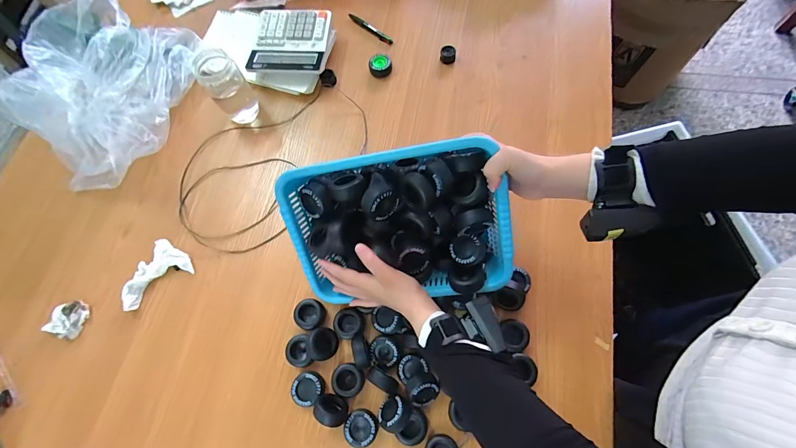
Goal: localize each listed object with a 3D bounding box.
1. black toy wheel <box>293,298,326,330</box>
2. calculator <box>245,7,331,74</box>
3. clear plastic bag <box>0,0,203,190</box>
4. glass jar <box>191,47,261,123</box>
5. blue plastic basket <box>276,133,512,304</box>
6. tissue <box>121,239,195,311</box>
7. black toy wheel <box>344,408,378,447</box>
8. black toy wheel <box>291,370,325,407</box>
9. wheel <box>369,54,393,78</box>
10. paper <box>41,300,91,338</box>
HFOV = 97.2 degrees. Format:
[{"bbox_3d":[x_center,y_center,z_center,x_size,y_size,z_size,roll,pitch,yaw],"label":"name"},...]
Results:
[{"bbox_3d":[-0.153,0.157,0.609,0.048,0.022,0.050,-1,68,2],"label":"black toy wheel"},{"bbox_3d":[-0.241,-0.411,0.786,0.161,0.028,0.168,1,68,3],"label":"calculator"},{"bbox_3d":[-0.612,-0.284,0.728,0.234,0.180,0.390,5,69,5],"label":"clear plastic bag"},{"bbox_3d":[-0.359,-0.289,0.740,0.084,0.135,0.069,-33,71,-10],"label":"glass jar"},{"bbox_3d":[-0.002,0.007,0.497,0.299,0.224,0.066,-8,28,12],"label":"blue plastic basket"},{"bbox_3d":[-0.466,0.083,0.664,0.127,0.025,0.105,-34,71,-11],"label":"tissue"},{"bbox_3d":[-0.056,0.316,0.545,0.049,0.025,0.050,-1,68,2],"label":"black toy wheel"},{"bbox_3d":[-0.145,0.266,0.568,0.047,0.025,0.048,-1,68,2],"label":"black toy wheel"},{"bbox_3d":[-0.040,-0.361,0.799,0.051,0.017,0.057,-5,68,1],"label":"wheel"},{"bbox_3d":[-0.600,0.171,0.638,0.060,0.018,0.063,16,70,9],"label":"paper"}]

